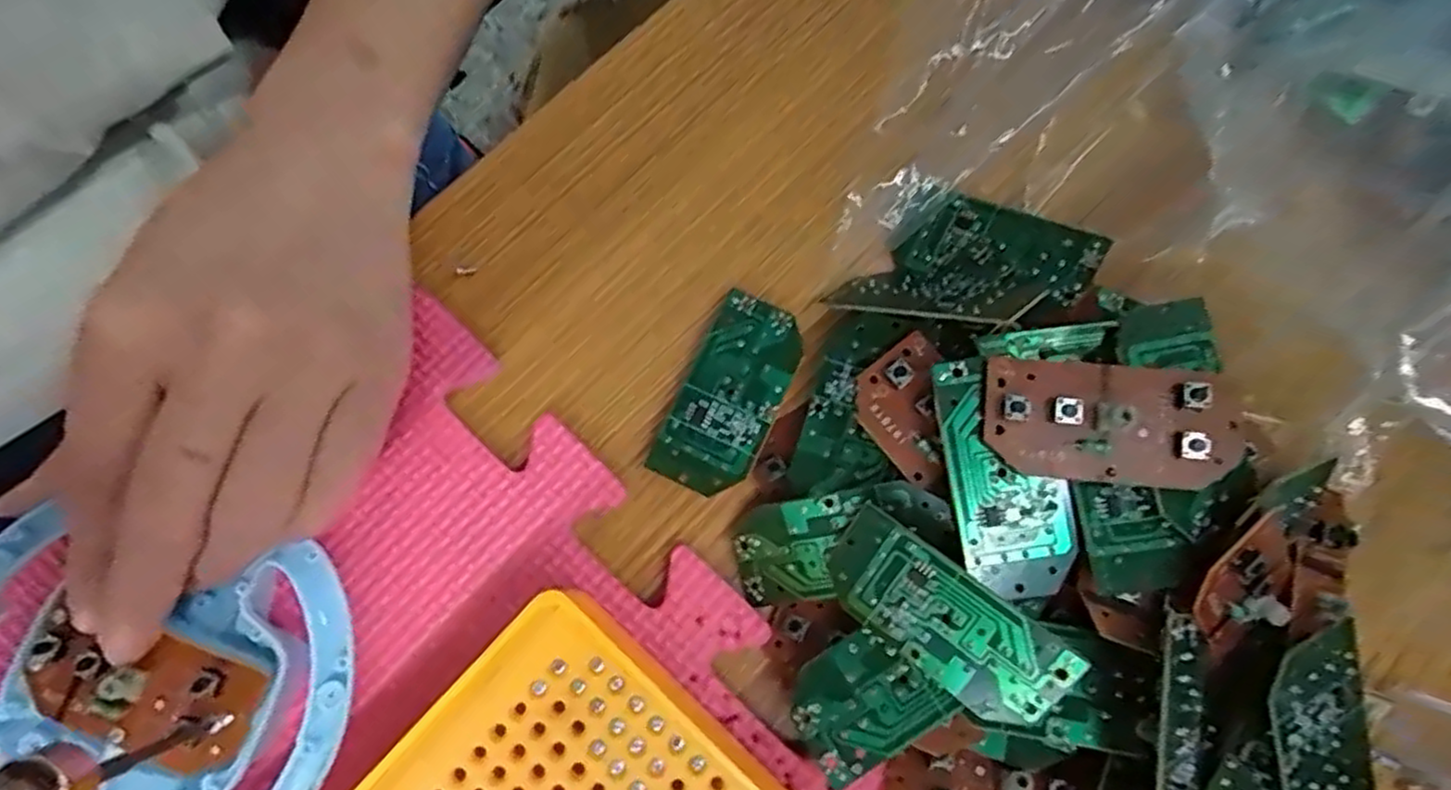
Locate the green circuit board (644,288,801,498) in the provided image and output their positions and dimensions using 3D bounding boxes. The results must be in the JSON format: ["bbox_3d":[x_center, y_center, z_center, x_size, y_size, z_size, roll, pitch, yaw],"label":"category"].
[{"bbox_3d":[0.001,0.000,0.215,0.028,0.004,0.059,24,79,6],"label":"green circuit board"}]

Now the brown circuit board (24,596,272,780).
[{"bbox_3d":[-0.146,0.074,0.179,0.057,0.008,0.030,20,76,4],"label":"brown circuit board"}]

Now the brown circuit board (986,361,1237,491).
[{"bbox_3d":[0.094,0.007,0.178,0.057,0.008,0.028,4,89,7],"label":"brown circuit board"}]

